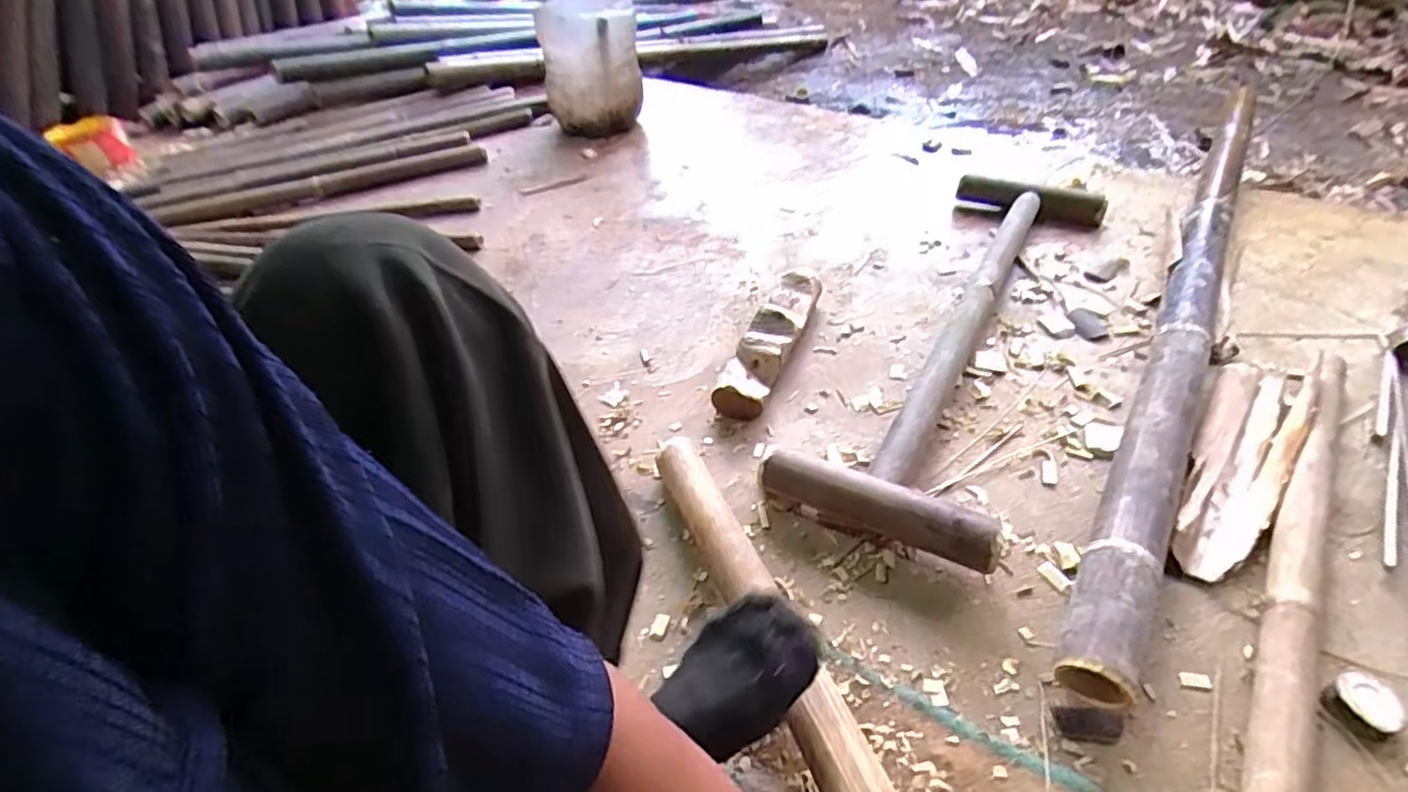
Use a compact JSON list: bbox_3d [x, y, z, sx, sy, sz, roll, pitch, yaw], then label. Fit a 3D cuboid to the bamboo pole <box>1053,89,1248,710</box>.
[{"bbox_3d":[0.709,-0.155,0.943,0.072,0.075,1.369,22,50,28],"label":"bamboo pole"}]

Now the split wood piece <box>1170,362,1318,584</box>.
[{"bbox_3d":[0.614,0.069,0.742,0.086,0.039,0.365,26,52,31],"label":"split wood piece"}]

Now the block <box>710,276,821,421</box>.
[{"bbox_3d":[0.097,-0.082,0.955,0.078,0.055,0.300,13,46,21],"label":"block"}]

